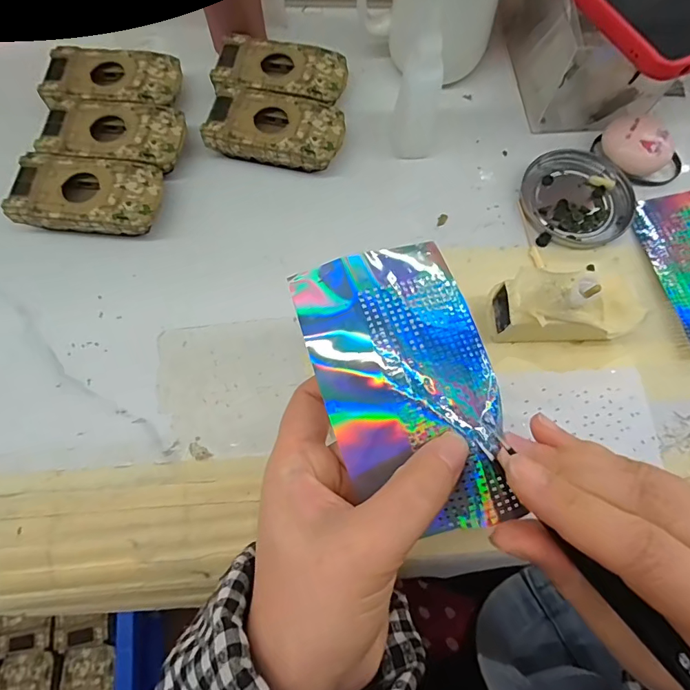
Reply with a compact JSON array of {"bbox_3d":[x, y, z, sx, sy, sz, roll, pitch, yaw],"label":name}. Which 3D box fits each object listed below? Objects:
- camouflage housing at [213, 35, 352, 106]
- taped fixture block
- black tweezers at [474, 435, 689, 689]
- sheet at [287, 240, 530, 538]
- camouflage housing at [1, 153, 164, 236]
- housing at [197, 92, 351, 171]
[{"bbox_3d":[-0.048,-0.204,0.342,0.096,0.024,0.054,5,72,1],"label":"camouflage housing"},{"bbox_3d":[0.134,-0.024,0.274,0.083,0.044,0.045,4,72,0],"label":"taped fixture block"},{"bbox_3d":[0.093,0.082,0.149,0.011,0.005,0.130,-34,64,-11],"label":"black tweezers"},{"bbox_3d":[0.028,0.016,0.187,0.072,0.018,0.120,-17,73,-6],"label":"sheet"},{"bbox_3d":[-0.173,-0.100,0.304,0.093,0.023,0.052,5,72,1],"label":"camouflage housing"},{"bbox_3d":[-0.049,-0.155,0.326,0.094,0.025,0.052,13,72,3],"label":"housing"}]

